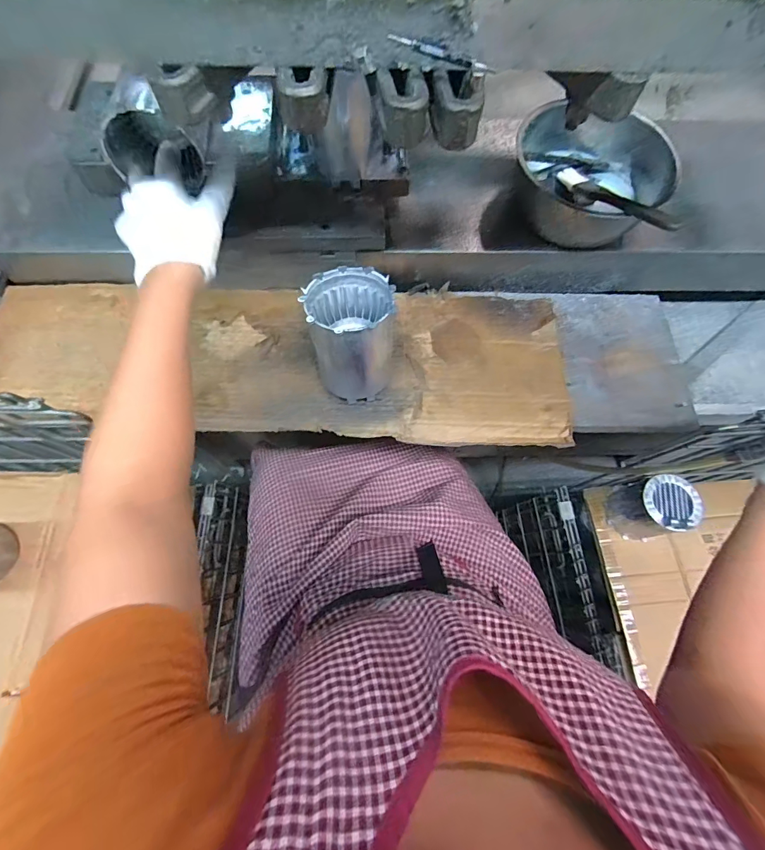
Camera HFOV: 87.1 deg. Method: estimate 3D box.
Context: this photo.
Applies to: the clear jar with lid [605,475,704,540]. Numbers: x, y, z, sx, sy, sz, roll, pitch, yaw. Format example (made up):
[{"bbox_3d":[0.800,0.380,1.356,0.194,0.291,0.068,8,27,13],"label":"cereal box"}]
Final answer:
[{"bbox_3d":[0.445,0.134,0.667,0.086,0.136,0.083,0,72,-1],"label":"clear jar with lid"}]

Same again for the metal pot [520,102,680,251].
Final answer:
[{"bbox_3d":[0.254,-0.316,0.510,0.177,0.071,0.172,0,72,-1],"label":"metal pot"}]

